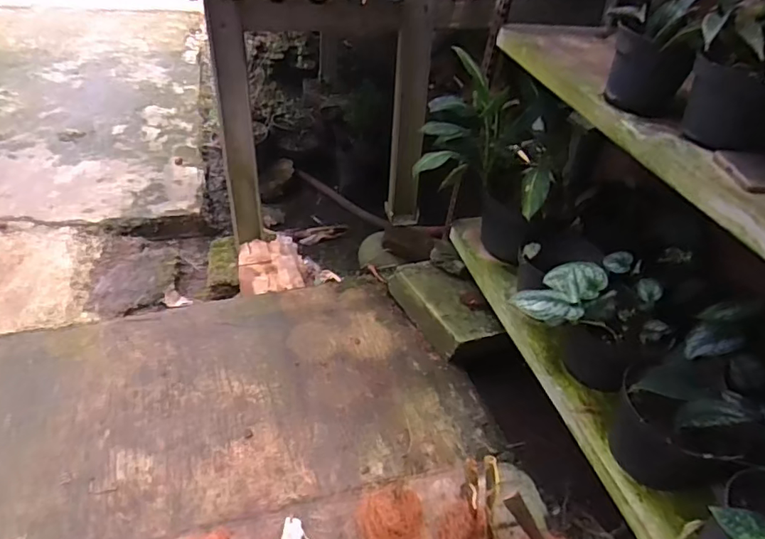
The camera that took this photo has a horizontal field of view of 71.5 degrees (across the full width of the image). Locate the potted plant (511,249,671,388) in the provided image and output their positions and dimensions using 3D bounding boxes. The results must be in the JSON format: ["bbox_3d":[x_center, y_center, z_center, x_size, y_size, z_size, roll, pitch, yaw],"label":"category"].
[{"bbox_3d":[0.340,0.100,0.866,0.191,0.200,0.257,33,45,30],"label":"potted plant"}]

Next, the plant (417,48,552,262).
[{"bbox_3d":[0.204,-0.200,1.087,0.268,0.356,0.206,18,39,15],"label":"plant"}]

